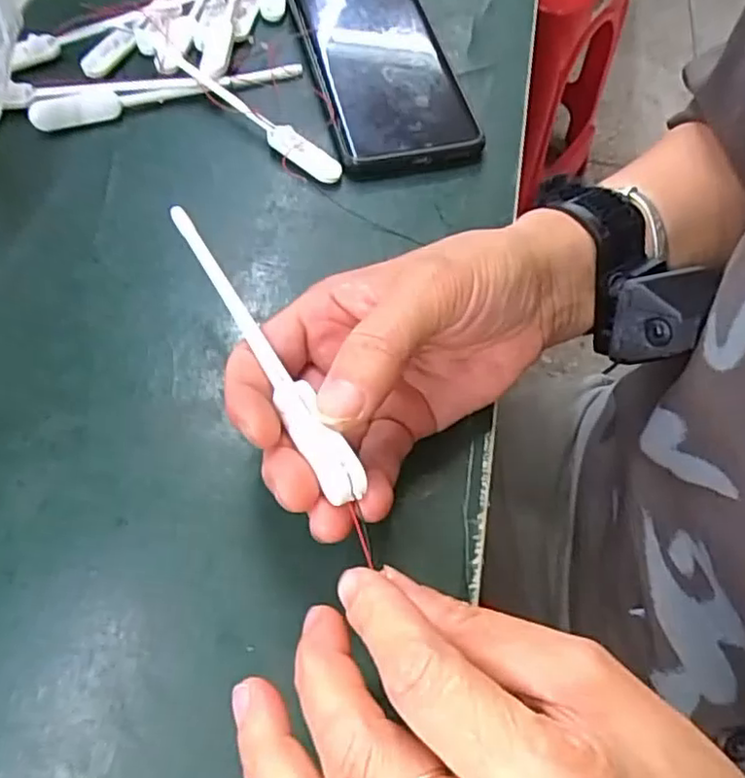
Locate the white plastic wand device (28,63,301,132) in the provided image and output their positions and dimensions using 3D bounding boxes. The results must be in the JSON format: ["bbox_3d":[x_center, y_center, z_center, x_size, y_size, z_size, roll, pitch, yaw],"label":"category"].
[{"bbox_3d":[-0.109,-0.162,0.366,0.144,0.010,0.016,-19,64,-13],"label":"white plastic wand device"}]

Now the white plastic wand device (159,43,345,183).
[{"bbox_3d":[-0.069,-0.147,0.357,0.129,0.012,0.014,38,66,16],"label":"white plastic wand device"}]

